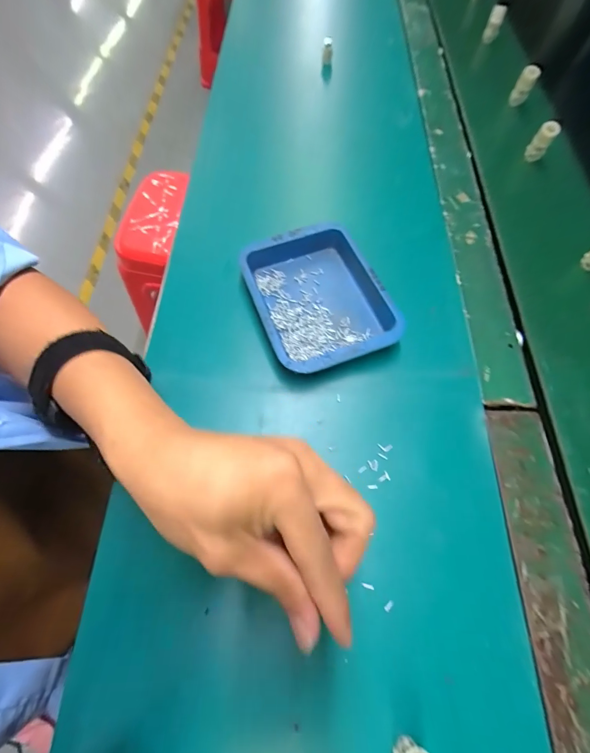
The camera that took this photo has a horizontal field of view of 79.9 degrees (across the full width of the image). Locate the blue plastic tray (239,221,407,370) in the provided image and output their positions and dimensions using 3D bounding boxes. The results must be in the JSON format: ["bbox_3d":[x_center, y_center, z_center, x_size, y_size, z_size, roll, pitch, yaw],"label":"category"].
[{"bbox_3d":[0.022,-0.077,0.341,0.117,0.024,0.150,-19,68,-10],"label":"blue plastic tray"}]

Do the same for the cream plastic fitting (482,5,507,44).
[{"bbox_3d":[0.328,-0.581,0.582,0.024,0.041,0.023,21,67,8],"label":"cream plastic fitting"}]

